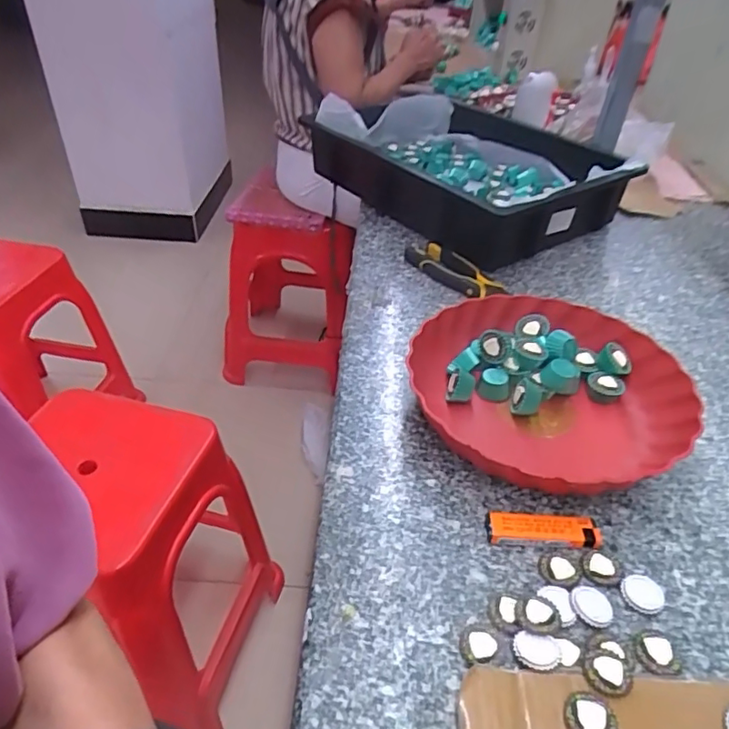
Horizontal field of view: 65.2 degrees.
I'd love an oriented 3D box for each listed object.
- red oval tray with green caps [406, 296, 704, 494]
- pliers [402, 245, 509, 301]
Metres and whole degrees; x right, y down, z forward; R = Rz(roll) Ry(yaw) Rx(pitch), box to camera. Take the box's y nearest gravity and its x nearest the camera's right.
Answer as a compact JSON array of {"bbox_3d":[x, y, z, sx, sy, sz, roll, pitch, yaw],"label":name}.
[{"bbox_3d":[0.159,0.024,0.517,0.235,0.052,0.232,-12,40,-17],"label":"red oval tray with green caps"},{"bbox_3d":[0.107,-0.120,0.715,0.053,0.020,0.145,-29,47,-32],"label":"pliers"}]

